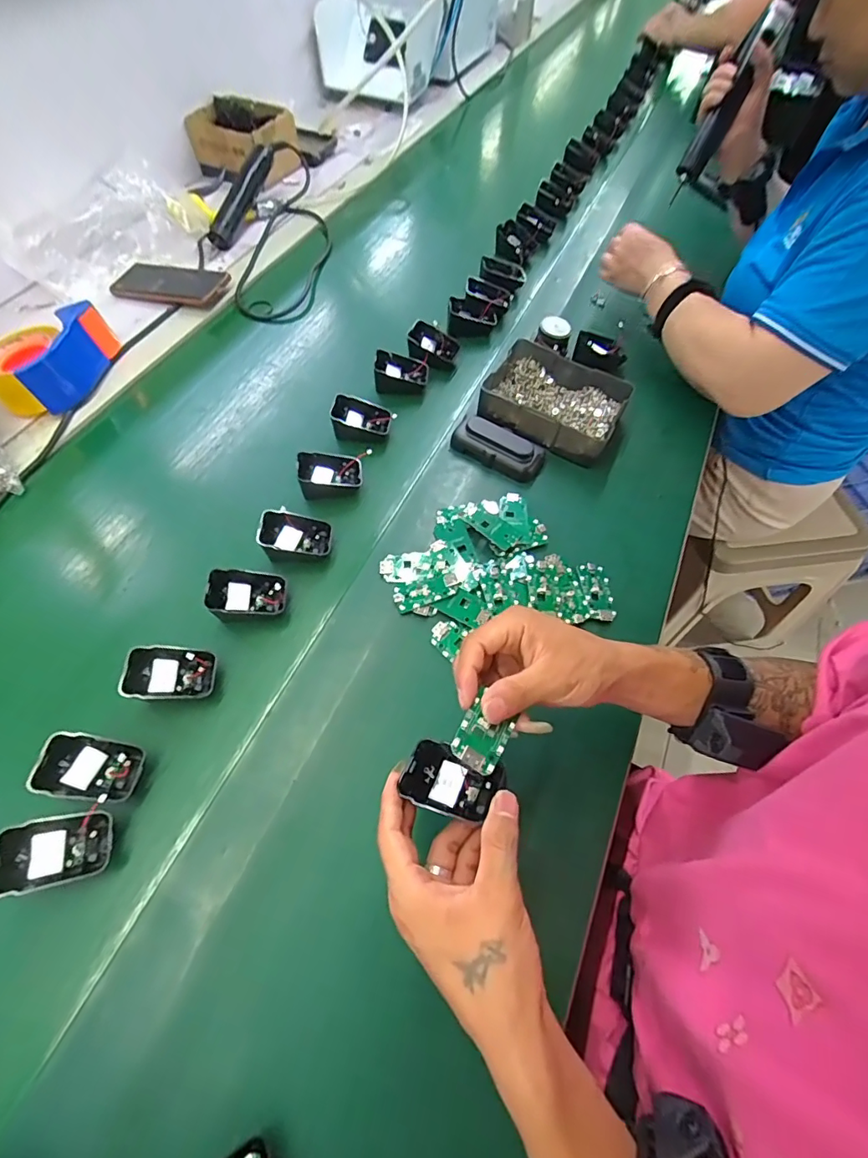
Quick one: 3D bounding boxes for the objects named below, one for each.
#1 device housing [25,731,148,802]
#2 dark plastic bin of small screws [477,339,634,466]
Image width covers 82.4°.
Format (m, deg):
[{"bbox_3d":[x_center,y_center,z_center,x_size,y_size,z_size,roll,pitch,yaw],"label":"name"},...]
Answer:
[{"bbox_3d":[-0.266,0.146,0.385,0.071,0.019,0.043,21,58,-24],"label":"device housing"},{"bbox_3d":[0.147,-0.220,0.604,0.163,0.037,0.133,24,63,13],"label":"dark plastic bin of small screws"}]

